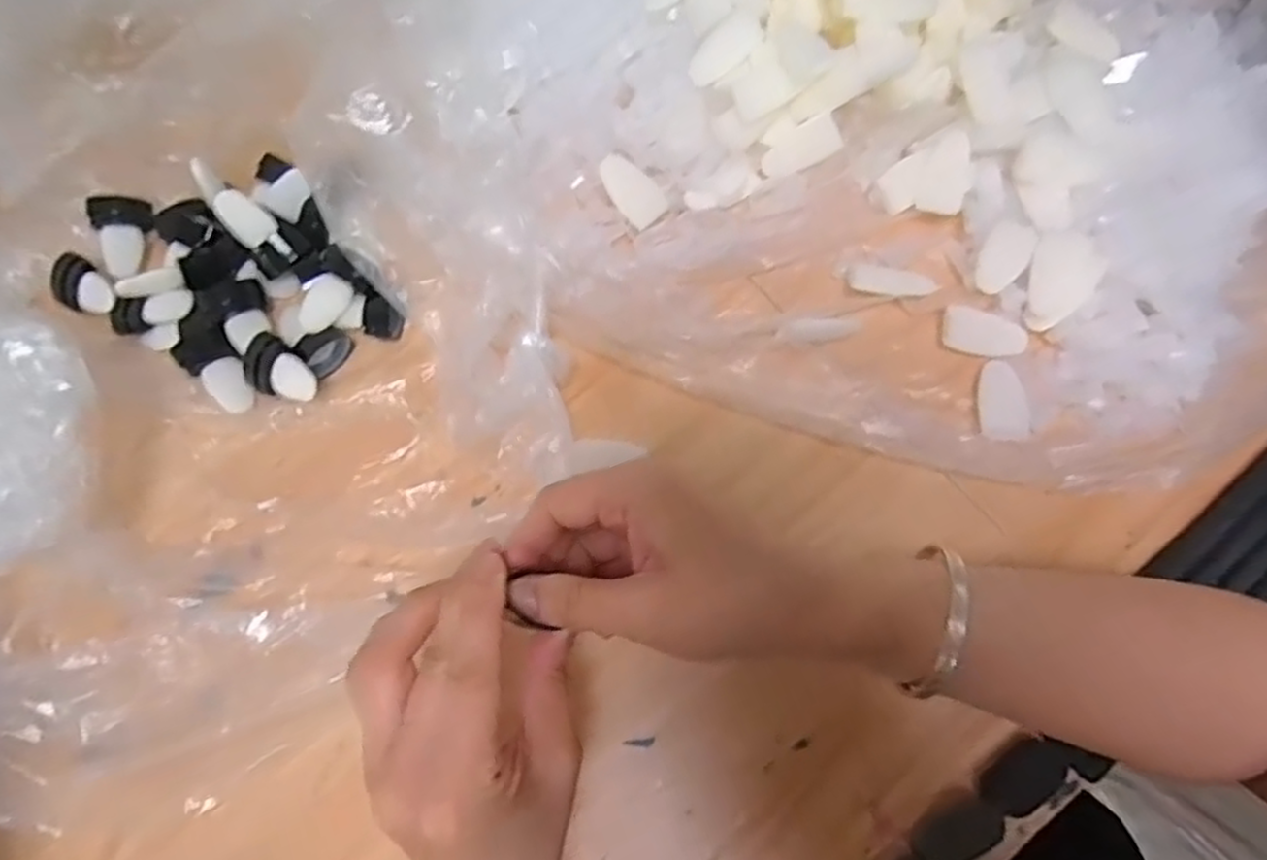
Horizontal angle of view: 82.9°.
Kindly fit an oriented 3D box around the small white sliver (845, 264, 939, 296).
[{"bbox_3d":[0.139,-0.079,0.386,0.046,0.010,0.014,14,72,7],"label":"small white sliver"}]

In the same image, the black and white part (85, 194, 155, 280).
[{"bbox_3d":[-0.310,-0.117,0.437,0.033,0.018,0.052,-9,81,-25],"label":"black and white part"}]

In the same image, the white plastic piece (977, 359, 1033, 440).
[{"bbox_3d":[0.190,-0.016,0.371,0.024,0.006,0.041,-2,71,2],"label":"white plastic piece"}]

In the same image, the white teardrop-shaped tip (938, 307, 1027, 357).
[{"bbox_3d":[0.188,-0.052,0.382,0.044,0.006,0.023,12,72,6],"label":"white teardrop-shaped tip"}]

